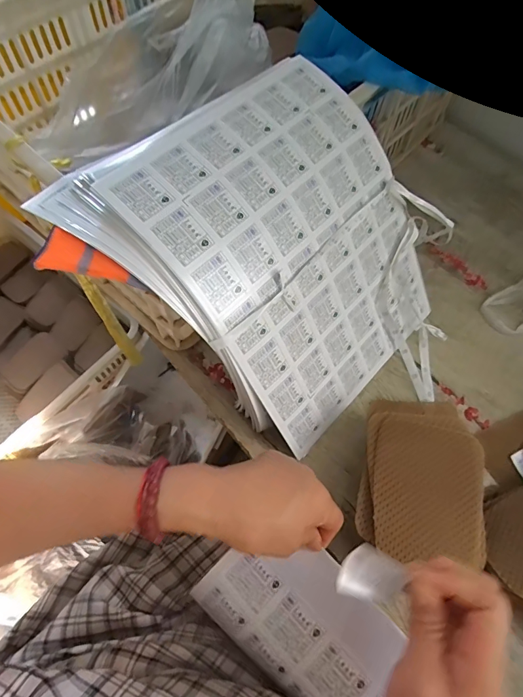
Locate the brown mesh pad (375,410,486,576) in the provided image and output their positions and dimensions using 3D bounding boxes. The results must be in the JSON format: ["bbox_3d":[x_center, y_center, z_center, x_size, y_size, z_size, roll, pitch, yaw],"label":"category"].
[{"bbox_3d":[0.149,0.124,0.373,0.093,0.007,0.119,11,62,5],"label":"brown mesh pad"}]

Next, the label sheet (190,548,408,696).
[{"bbox_3d":[0.100,0.266,0.310,0.331,0.032,0.090,35,67,16],"label":"label sheet"}]

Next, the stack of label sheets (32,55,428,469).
[{"bbox_3d":[0.027,-0.074,0.431,0.284,0.347,0.103,-44,30,-21],"label":"stack of label sheets"}]

